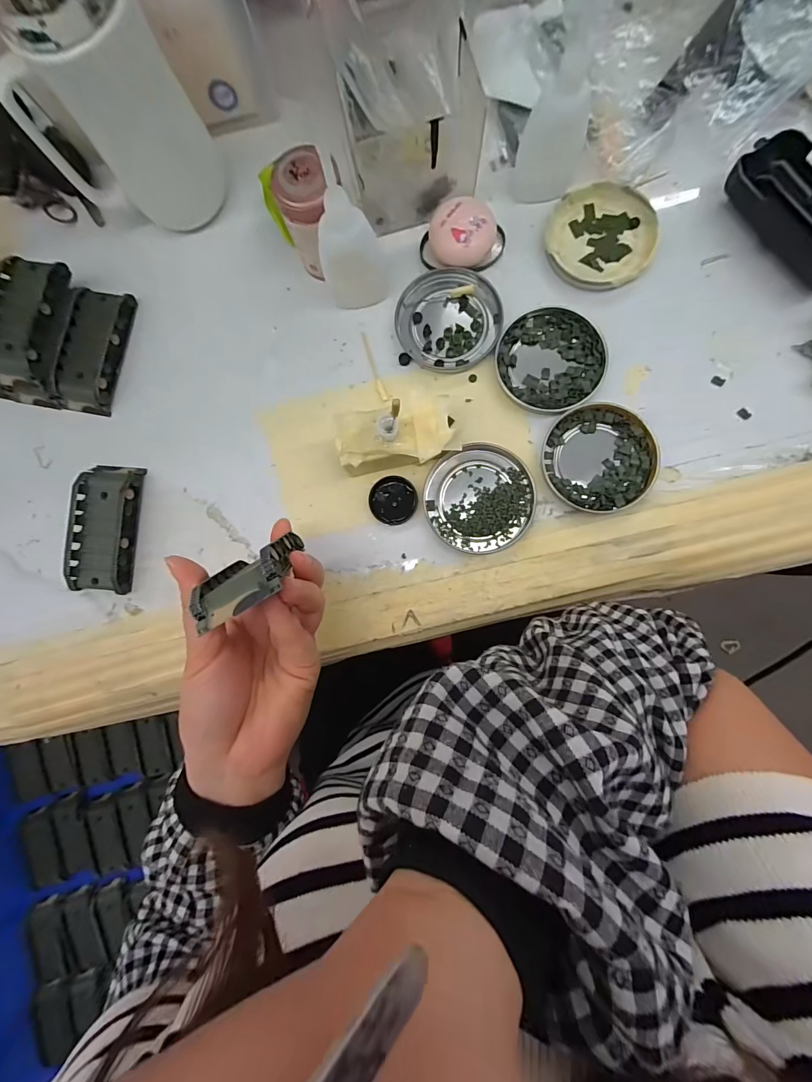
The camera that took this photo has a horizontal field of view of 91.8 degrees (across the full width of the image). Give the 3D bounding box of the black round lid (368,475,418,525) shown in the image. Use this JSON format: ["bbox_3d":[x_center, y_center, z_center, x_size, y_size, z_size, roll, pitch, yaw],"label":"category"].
[{"bbox_3d":[-0.009,-0.031,0.296,0.034,0.006,0.035,7,87,5],"label":"black round lid"}]

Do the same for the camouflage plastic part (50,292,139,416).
[{"bbox_3d":[-0.251,-0.153,0.316,0.043,0.019,0.096,12,88,5],"label":"camouflage plastic part"}]

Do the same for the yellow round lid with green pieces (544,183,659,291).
[{"bbox_3d":[0.147,-0.227,0.297,0.077,0.011,0.078,0,87,4],"label":"yellow round lid with green pieces"}]

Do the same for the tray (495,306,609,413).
[{"bbox_3d":[0.107,-0.135,0.293,0.077,0.009,0.079,0,87,4],"label":"tray"}]

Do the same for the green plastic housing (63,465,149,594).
[{"bbox_3d":[-0.233,-0.010,0.305,0.042,0.022,0.097,5,87,4],"label":"green plastic housing"}]

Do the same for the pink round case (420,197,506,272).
[{"bbox_3d":[0.043,-0.231,0.296,0.061,0.021,0.042,6,87,5],"label":"pink round case"}]

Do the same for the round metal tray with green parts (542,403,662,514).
[{"bbox_3d":[0.140,-0.060,0.284,0.077,0.009,0.077,0,87,4],"label":"round metal tray with green parts"}]

